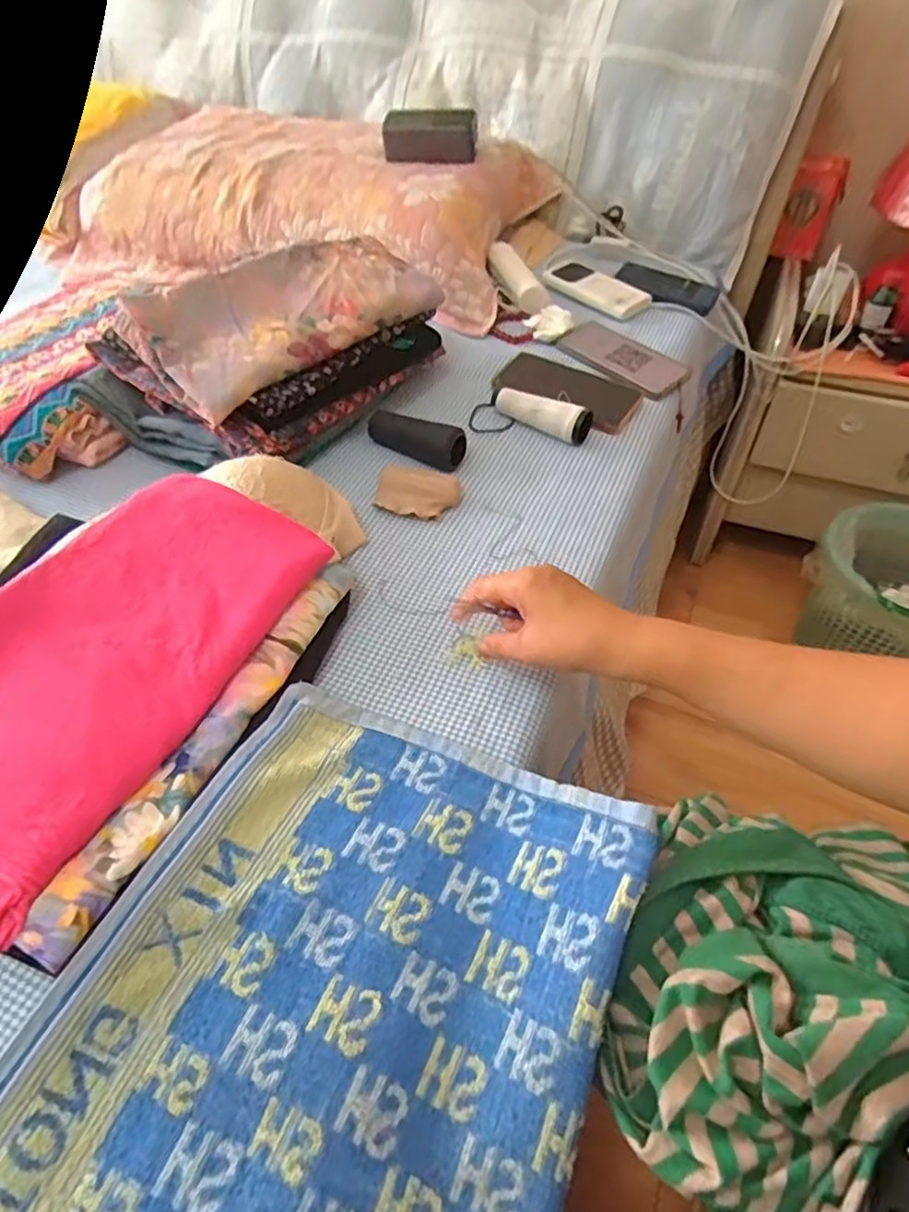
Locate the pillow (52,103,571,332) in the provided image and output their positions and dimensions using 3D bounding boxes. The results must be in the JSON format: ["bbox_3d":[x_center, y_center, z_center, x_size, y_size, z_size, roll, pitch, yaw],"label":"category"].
[{"bbox_3d":[-0.232,-0.601,0.943,0.685,0.142,0.380,15,52,12],"label":"pillow"}]

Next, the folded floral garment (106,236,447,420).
[{"bbox_3d":[-0.166,-0.309,0.647,0.153,0.052,0.311,35,58,25],"label":"folded floral garment"}]

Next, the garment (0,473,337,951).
[{"bbox_3d":[-0.251,0.028,0.433,0.181,0.025,0.317,26,57,8],"label":"garment"}]

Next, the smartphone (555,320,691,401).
[{"bbox_3d":[0.210,-0.311,0.784,0.083,0.017,0.163,-36,61,-28],"label":"smartphone"}]

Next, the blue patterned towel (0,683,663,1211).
[{"bbox_3d":[-0.072,0.232,0.310,0.268,0.043,0.386,18,52,11],"label":"blue patterned towel"}]

